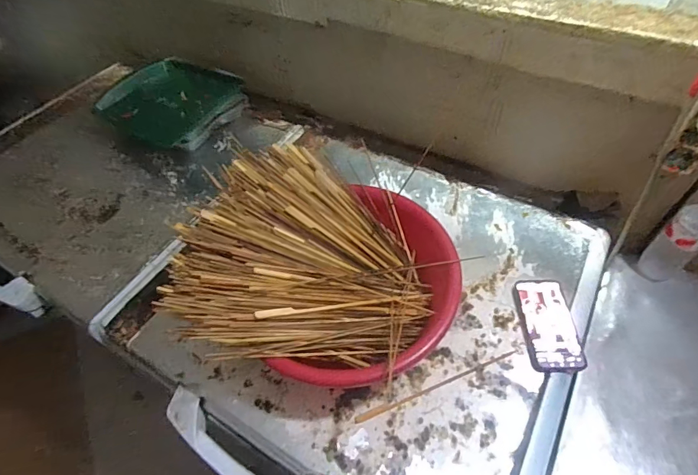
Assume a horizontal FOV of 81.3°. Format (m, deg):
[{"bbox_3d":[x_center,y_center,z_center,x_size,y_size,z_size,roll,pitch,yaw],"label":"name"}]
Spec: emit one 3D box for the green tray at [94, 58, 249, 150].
[{"bbox_3d":[-0.461,-0.354,1.094,0.281,0.098,0.250,23,56,20],"label":"green tray"}]

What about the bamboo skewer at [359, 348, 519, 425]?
[{"bbox_3d":[0.139,0.234,0.645,0.276,0.011,0.011,-18,53,-12],"label":"bamboo skewer"}]

